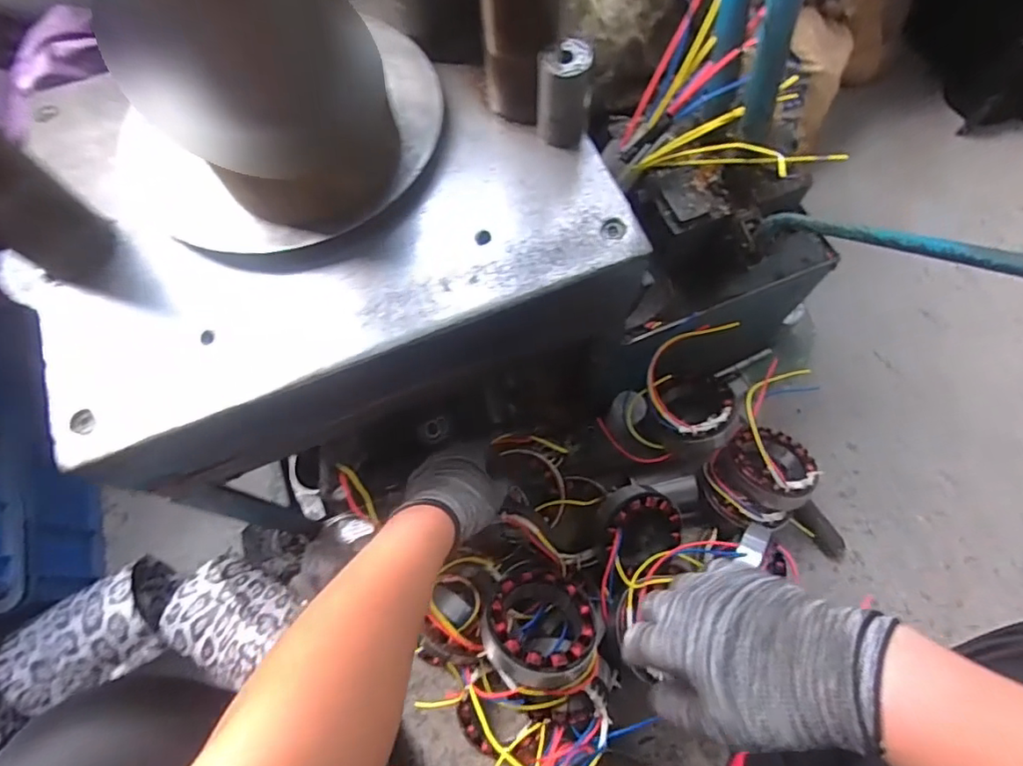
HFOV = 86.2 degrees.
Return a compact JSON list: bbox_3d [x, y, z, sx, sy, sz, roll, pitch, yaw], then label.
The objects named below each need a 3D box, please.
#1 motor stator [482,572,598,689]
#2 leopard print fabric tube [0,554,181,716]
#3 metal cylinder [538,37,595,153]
[{"bbox_3d":[0.030,0.261,0.574,0.121,0.056,0.119,31,40,26],"label":"motor stator"},{"bbox_3d":[-0.520,0.320,0.695,0.161,0.116,0.124,-26,71,-8],"label":"leopard print fabric tube"},{"bbox_3d":[0.042,-0.232,0.438,0.042,0.073,0.044,7,69,4],"label":"metal cylinder"}]

